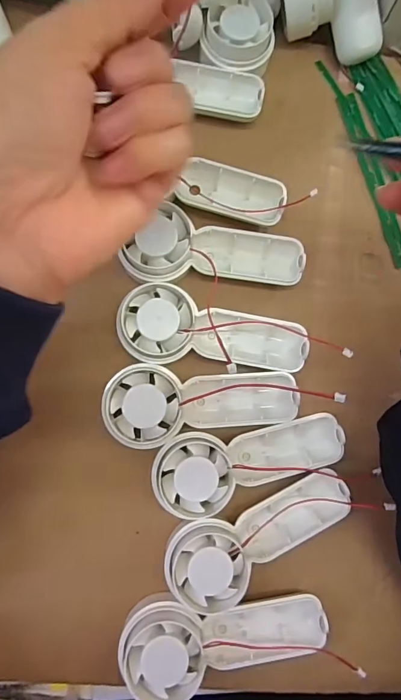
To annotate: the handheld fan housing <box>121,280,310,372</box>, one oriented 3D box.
[{"bbox_3d":[0.008,-0.009,0.252,0.109,0.026,0.041,11,83,-3],"label":"handheld fan housing"}]

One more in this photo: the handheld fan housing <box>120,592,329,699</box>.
[{"bbox_3d":[0.016,0.158,0.233,0.114,0.025,0.045,2,83,-17],"label":"handheld fan housing"}]

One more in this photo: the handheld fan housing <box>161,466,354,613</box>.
[{"bbox_3d":[0.035,0.106,0.242,0.108,0.025,0.044,-20,85,-6],"label":"handheld fan housing"}]

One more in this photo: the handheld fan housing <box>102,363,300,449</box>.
[{"bbox_3d":[0.002,0.031,0.247,0.109,0.027,0.043,-1,84,-4],"label":"handheld fan housing"}]

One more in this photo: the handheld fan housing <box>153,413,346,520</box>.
[{"bbox_3d":[0.029,0.066,0.246,0.109,0.026,0.044,-7,84,-5],"label":"handheld fan housing"}]

